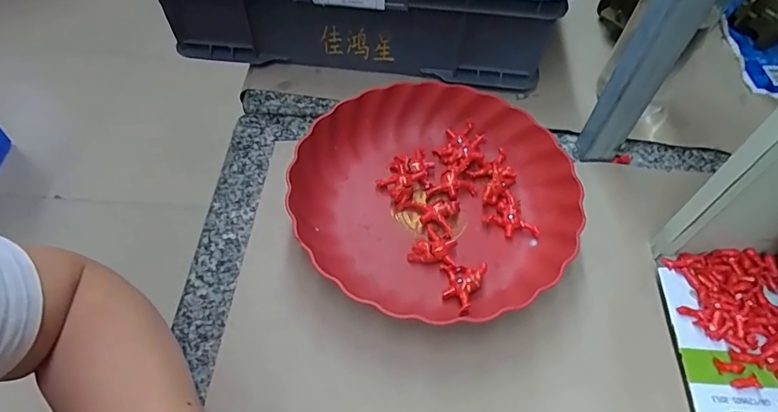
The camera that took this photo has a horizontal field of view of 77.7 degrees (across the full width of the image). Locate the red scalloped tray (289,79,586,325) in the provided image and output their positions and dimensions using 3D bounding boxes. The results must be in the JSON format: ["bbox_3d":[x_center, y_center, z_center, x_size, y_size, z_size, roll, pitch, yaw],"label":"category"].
[{"bbox_3d":[0.039,-0.014,0.435,0.241,0.054,0.237,6,56,2],"label":"red scalloped tray"}]

